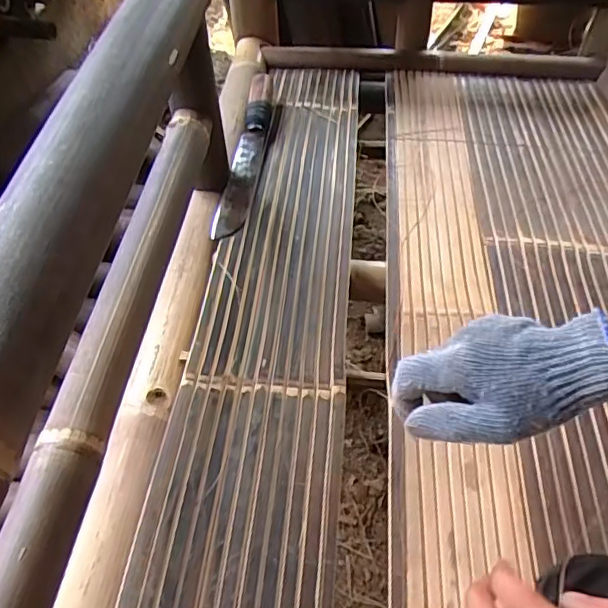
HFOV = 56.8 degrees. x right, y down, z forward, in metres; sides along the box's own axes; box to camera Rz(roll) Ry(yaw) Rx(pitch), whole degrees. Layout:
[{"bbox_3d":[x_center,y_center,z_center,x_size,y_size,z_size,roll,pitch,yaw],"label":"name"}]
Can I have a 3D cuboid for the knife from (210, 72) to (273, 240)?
[{"bbox_3d":[-0.079,-0.219,0.783,0.043,0.023,0.331,4,53,5],"label":"knife"}]

